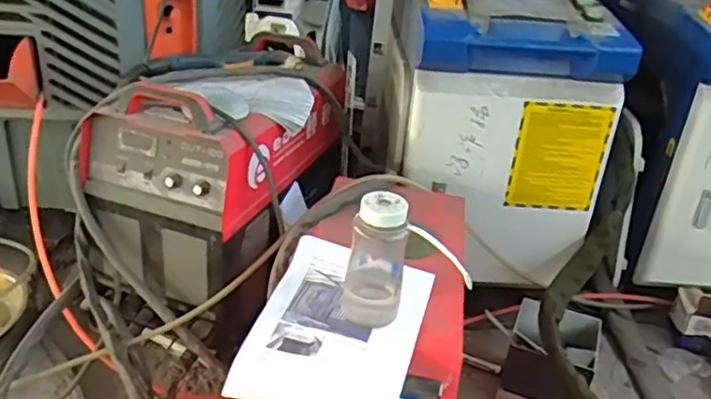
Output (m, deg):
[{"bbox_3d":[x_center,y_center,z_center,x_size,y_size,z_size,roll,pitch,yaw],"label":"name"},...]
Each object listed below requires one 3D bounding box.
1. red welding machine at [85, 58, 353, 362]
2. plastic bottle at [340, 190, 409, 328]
[{"bbox_3d":[-0.255,-0.044,1.273,0.325,0.392,0.471,15,30,19],"label":"red welding machine"},{"bbox_3d":[0.025,0.070,0.848,0.075,0.178,0.087,5,28,1],"label":"plastic bottle"}]

